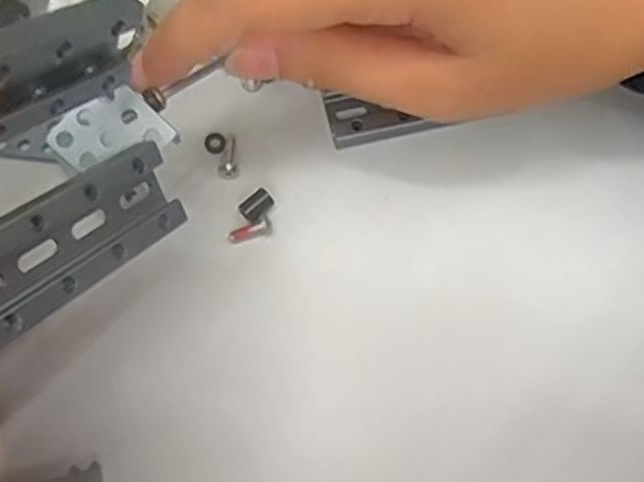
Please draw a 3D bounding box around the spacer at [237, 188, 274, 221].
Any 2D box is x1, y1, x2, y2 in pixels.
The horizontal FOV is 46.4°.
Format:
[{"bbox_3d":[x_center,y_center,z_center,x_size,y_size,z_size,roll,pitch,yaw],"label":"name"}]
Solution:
[{"bbox_3d":[-0.021,-0.012,0.244,0.012,0.005,0.007,-37,75,-13],"label":"spacer"}]

